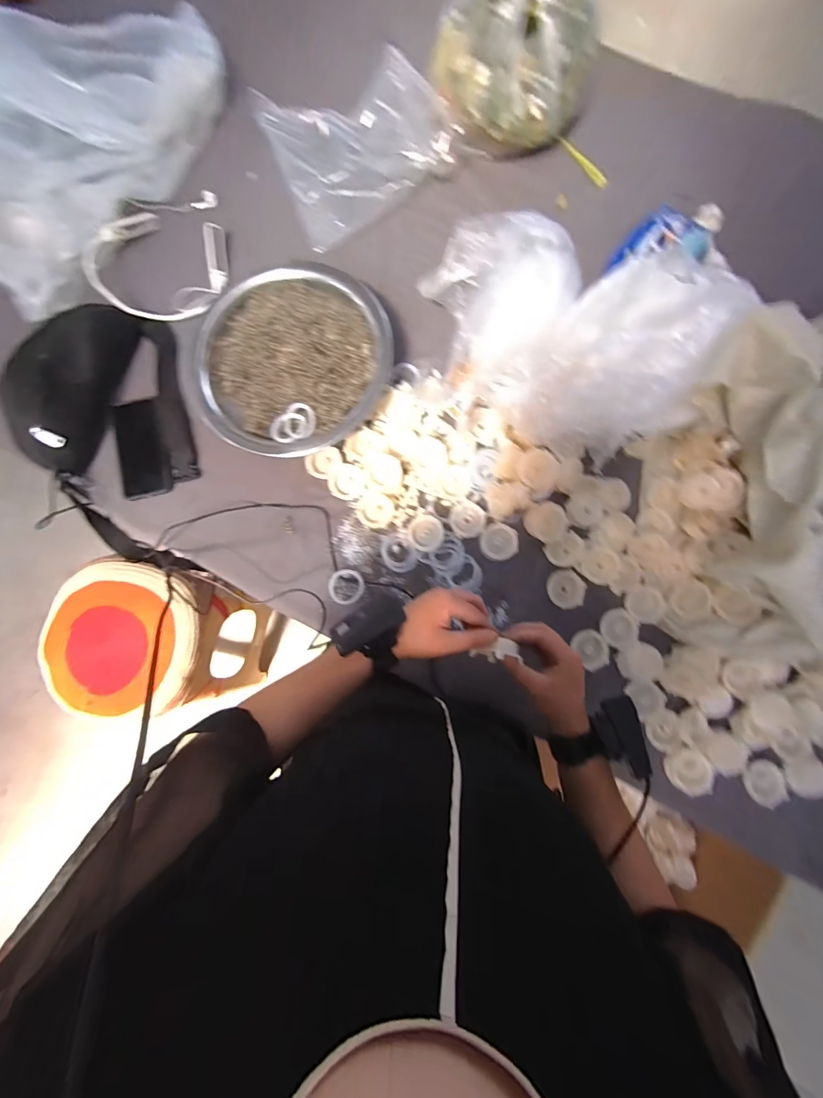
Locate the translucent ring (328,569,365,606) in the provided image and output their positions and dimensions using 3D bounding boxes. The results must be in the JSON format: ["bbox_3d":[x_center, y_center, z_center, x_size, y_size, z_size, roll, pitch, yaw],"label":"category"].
[{"bbox_3d":[-0.100,0.058,0.616,0.055,0.004,0.055,0,83,0],"label":"translucent ring"}]

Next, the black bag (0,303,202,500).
[{"bbox_3d":[-0.494,-0.228,0.629,0.251,0.080,0.297,-13,83,-1],"label":"black bag"}]

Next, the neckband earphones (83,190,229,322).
[{"bbox_3d":[-0.422,-0.505,0.671,0.207,0.038,0.233,-5,83,0],"label":"neckband earphones"}]

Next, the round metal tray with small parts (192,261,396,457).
[{"bbox_3d":[-0.184,-0.286,0.623,0.280,0.074,0.292,0,83,0],"label":"round metal tray with small parts"}]

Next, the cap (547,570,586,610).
[{"bbox_3d":[0.233,0.060,0.603,0.056,0.010,0.058,0,83,0],"label":"cap"}]

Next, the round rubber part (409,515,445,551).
[{"bbox_3d":[0.023,-0.025,0.618,0.052,0.016,0.052,38,82,6],"label":"round rubber part"}]

